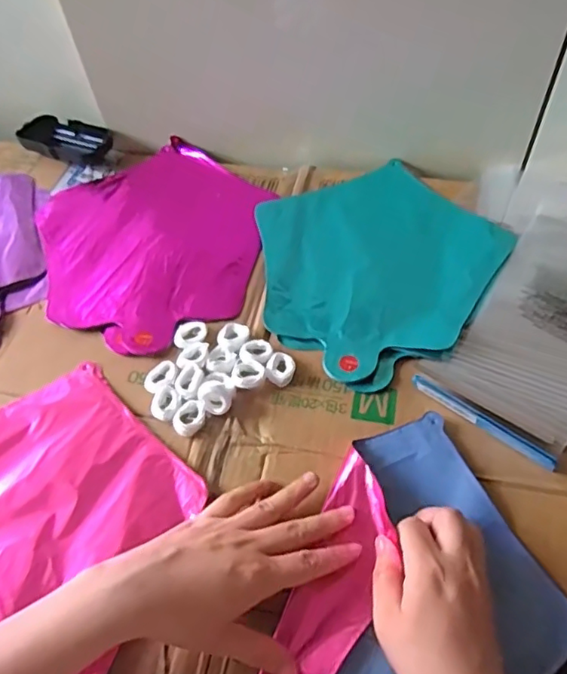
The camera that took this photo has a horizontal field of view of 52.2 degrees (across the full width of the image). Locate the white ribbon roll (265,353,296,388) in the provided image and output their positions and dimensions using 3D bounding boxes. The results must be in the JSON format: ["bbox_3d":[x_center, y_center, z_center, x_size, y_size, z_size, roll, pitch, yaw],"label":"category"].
[{"bbox_3d":[-0.002,0.026,0.466,0.022,0.012,0.030,13,57,12],"label":"white ribbon roll"}]

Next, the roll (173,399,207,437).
[{"bbox_3d":[-0.072,0.061,0.442,0.022,0.013,0.027,15,58,13],"label":"roll"}]

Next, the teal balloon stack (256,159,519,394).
[{"bbox_3d":[0.080,-0.073,0.535,0.225,0.016,0.222,-37,61,-20],"label":"teal balloon stack"}]

